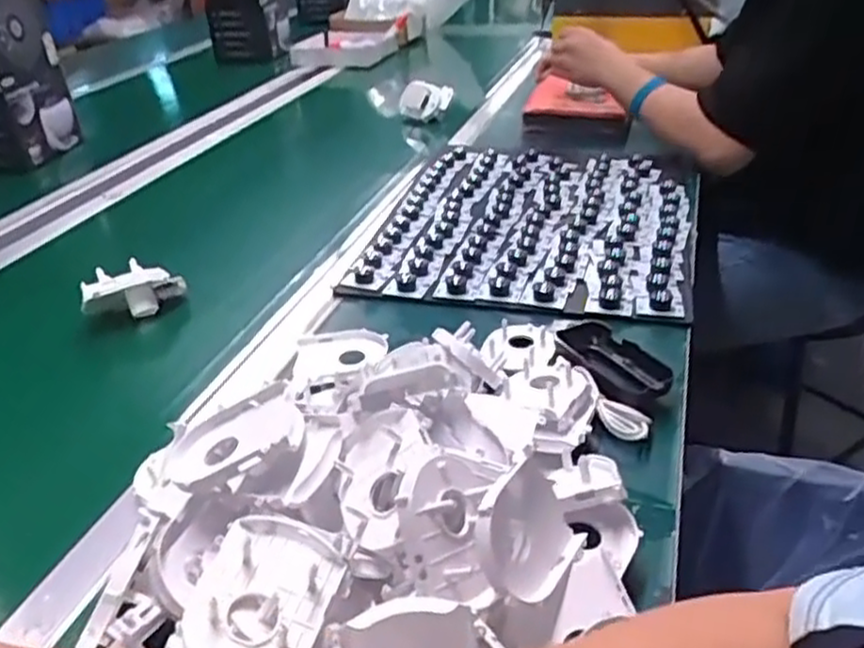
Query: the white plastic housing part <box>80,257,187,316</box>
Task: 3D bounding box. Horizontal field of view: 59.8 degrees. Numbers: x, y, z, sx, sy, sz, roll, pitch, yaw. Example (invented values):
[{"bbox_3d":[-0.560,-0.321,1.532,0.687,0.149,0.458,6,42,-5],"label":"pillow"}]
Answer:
[{"bbox_3d":[-0.306,-0.036,0.770,0.099,0.050,0.030,-16,34,-21],"label":"white plastic housing part"}]

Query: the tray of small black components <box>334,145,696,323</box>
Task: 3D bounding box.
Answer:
[{"bbox_3d":[0.135,-0.136,0.933,0.358,0.029,0.428,6,32,15],"label":"tray of small black components"}]

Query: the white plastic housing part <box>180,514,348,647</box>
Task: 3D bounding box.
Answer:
[{"bbox_3d":[-0.091,0.136,0.378,0.072,0.028,0.079,7,32,16],"label":"white plastic housing part"}]

